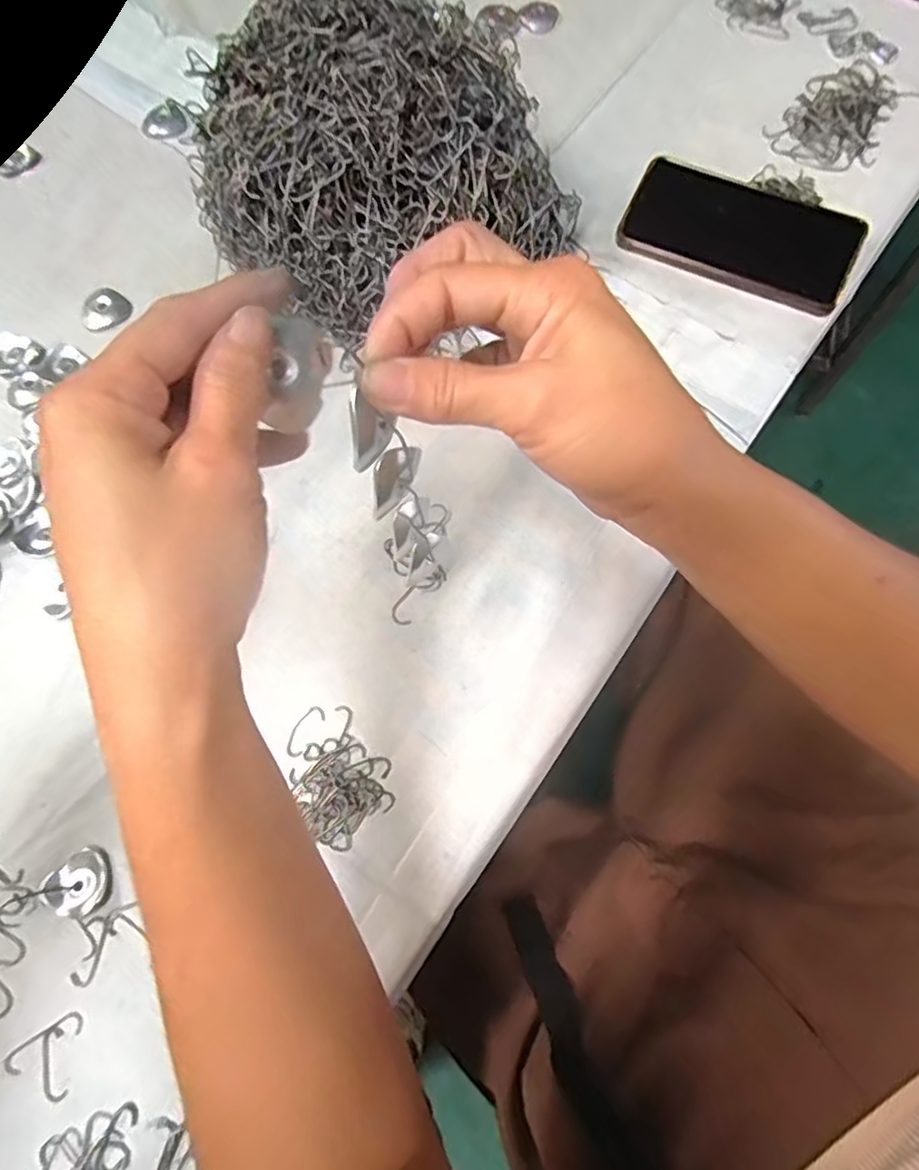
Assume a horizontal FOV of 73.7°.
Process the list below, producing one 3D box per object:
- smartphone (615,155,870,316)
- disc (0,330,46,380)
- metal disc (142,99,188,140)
[{"bbox_3d":[0.209,-0.262,0.455,0.166,0.017,0.082,23,76,8],"label":"smartphone"},{"bbox_3d":[-0.331,-0.171,0.455,0.037,0.011,0.037,-1,73,2],"label":"disc"},{"bbox_3d":[-0.252,-0.394,0.521,0.037,0.008,0.037,-1,73,2],"label":"metal disc"}]

